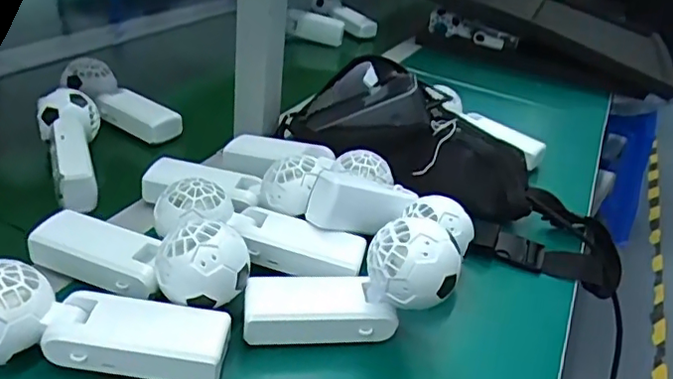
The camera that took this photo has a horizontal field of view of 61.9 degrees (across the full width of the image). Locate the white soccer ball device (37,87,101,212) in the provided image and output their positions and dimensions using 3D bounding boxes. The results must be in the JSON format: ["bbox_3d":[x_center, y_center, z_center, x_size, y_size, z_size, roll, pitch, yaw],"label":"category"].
[{"bbox_3d":[-0.258,-0.044,0.539,0.054,0.060,0.151,-5,32,-21],"label":"white soccer ball device"}]

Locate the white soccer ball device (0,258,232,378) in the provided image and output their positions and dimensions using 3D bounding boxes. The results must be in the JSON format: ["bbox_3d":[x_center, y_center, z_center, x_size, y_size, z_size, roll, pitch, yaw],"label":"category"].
[{"bbox_3d":[-0.154,0.085,0.352,0.169,0.055,0.052,6,31,-6],"label":"white soccer ball device"}]

